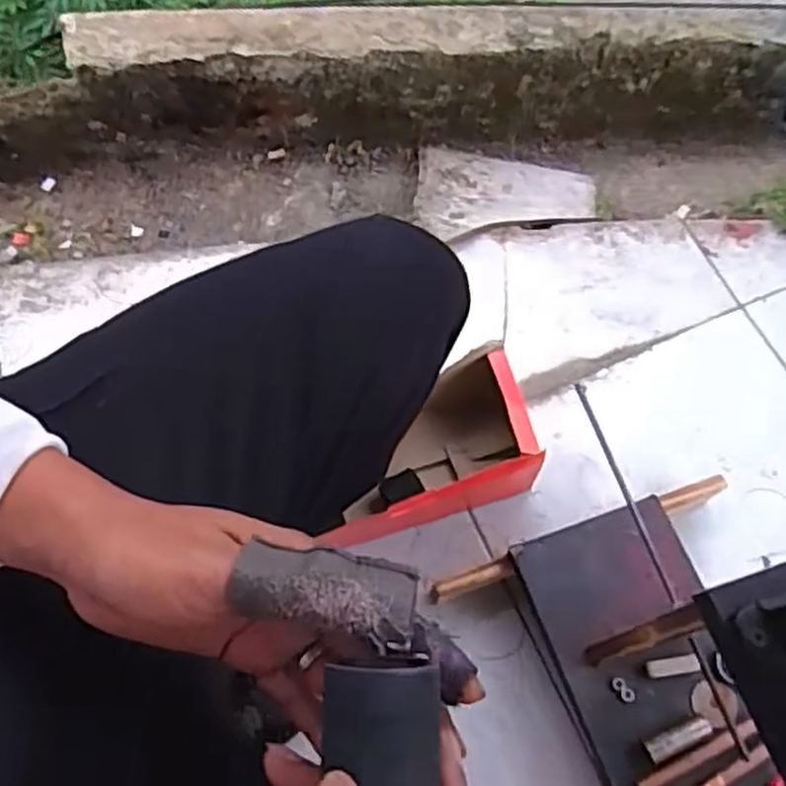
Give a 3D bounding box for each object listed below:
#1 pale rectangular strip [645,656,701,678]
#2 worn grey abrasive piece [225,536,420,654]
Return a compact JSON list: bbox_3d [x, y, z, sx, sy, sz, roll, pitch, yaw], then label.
[{"bbox_3d":[0.237,0.232,0.640,0.046,0.009,0.014,-6,66,-4],"label":"pale rectangular strip"},{"bbox_3d":[-0.026,0.075,0.287,0.070,0.010,0.029,7,66,17],"label":"worn grey abrasive piece"}]

